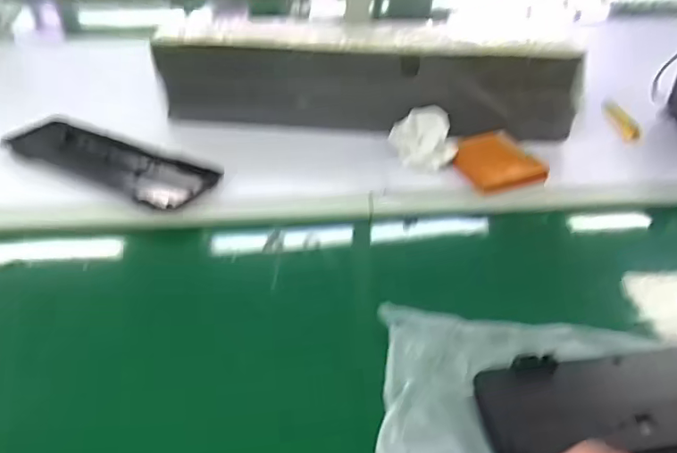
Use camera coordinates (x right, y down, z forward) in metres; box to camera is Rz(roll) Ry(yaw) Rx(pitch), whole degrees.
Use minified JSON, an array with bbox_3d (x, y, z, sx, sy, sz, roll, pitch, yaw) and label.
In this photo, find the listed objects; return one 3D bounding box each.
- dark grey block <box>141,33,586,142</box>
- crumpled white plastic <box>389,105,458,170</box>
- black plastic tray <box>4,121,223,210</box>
[{"bbox_3d":[0.030,-0.198,0.792,0.604,0.130,0.057,5,37,9],"label":"dark grey block"},{"bbox_3d":[0.117,-0.127,0.742,0.079,0.075,0.073,-4,36,-3],"label":"crumpled white plastic"},{"bbox_3d":[-0.322,-0.094,0.769,0.330,0.032,0.096,18,40,25],"label":"black plastic tray"}]

